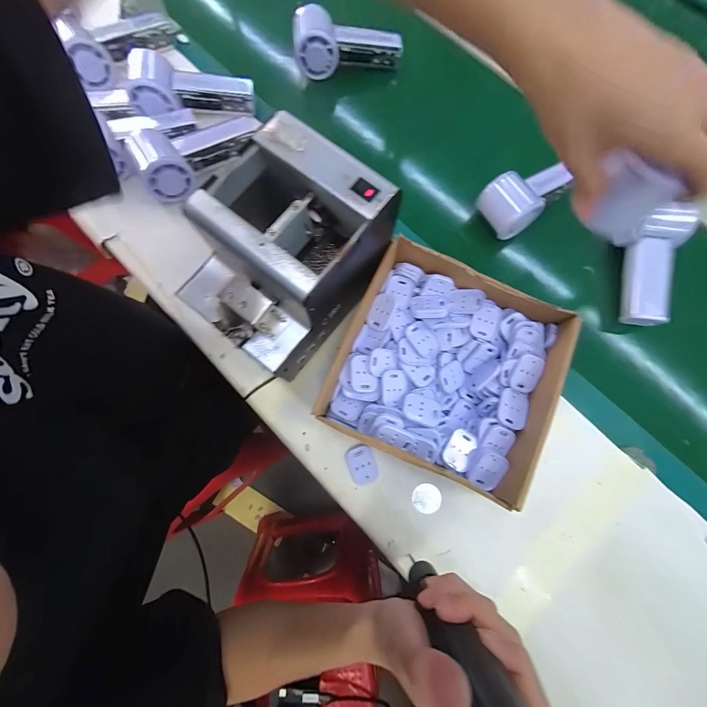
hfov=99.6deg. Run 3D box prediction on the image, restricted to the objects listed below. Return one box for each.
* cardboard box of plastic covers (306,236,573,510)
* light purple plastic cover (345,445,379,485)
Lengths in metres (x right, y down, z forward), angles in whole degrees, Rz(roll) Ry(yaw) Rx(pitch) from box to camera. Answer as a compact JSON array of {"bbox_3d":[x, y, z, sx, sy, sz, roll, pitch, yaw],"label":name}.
[{"bbox_3d":[0.093,0.011,0.320,0.208,0.072,0.211,27,78,5],"label":"cardboard box of plastic covers"},{"bbox_3d":[0.010,0.122,0.327,0.030,0.005,0.039,-17,78,-5],"label":"light purple plastic cover"}]

